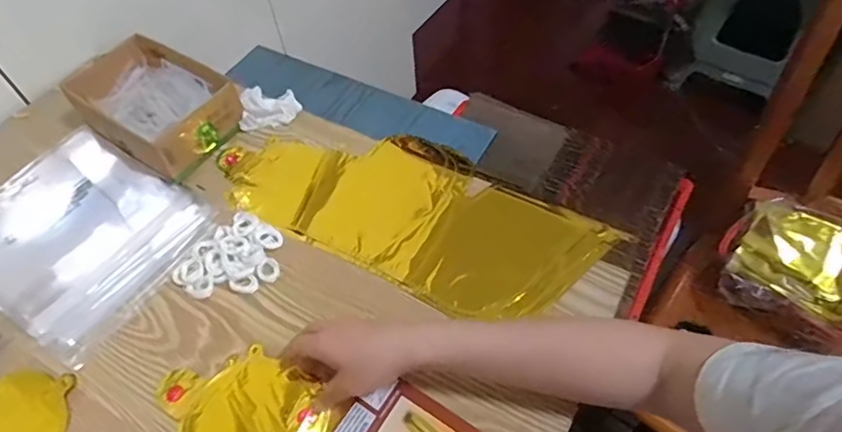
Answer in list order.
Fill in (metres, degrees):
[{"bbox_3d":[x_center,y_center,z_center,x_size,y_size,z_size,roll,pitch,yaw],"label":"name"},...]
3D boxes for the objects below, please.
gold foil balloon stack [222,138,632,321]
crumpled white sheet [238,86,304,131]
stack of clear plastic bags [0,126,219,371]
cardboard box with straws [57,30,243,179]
[{"bbox_3d":[-0.019,-0.022,0.608,0.426,0.015,0.189,22,58,19],"label":"gold foil balloon stack"},{"bbox_3d":[-0.193,-0.138,0.692,0.066,0.031,0.062,11,55,12],"label":"crumpled white sheet"},{"bbox_3d":[-0.386,0.015,0.614,0.275,0.016,0.206,27,60,22],"label":"stack of clear plastic bags"},{"bbox_3d":[-0.327,-0.137,0.676,0.186,0.064,0.131,26,59,21],"label":"cardboard box with straws"}]

